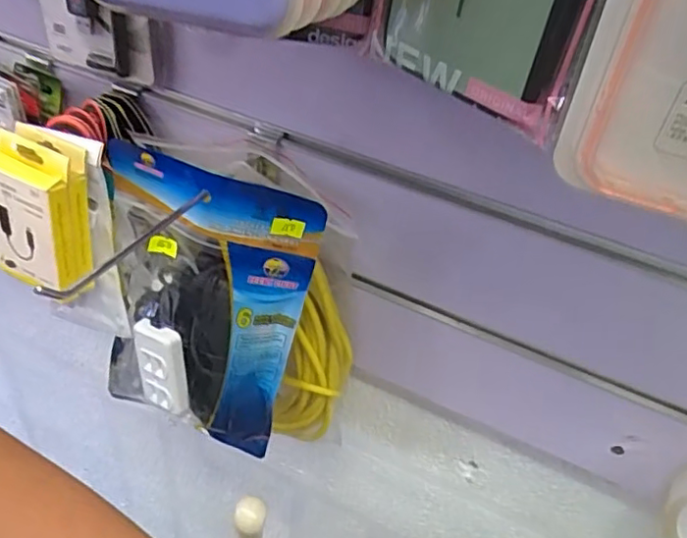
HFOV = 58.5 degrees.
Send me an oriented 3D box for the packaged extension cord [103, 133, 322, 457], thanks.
[{"bbox_3d":[-0.097,0.031,0.454,0.166,0.225,0.064,18,41,12],"label":"packaged extension cord"}]

